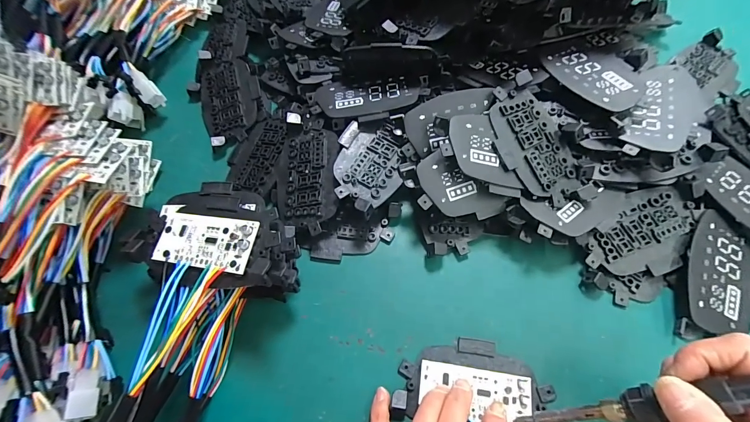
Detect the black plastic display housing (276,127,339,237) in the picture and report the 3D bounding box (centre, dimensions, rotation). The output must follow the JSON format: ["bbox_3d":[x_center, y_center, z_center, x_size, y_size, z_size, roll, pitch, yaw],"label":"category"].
[{"bbox_3d":[-0.063,-0.032,0.316,0.058,0.017,0.101,-1,65,1],"label":"black plastic display housing"}]

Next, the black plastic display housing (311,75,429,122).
[{"bbox_3d":[-0.004,-0.110,0.334,0.112,0.011,0.059,-3,65,2],"label":"black plastic display housing"}]

